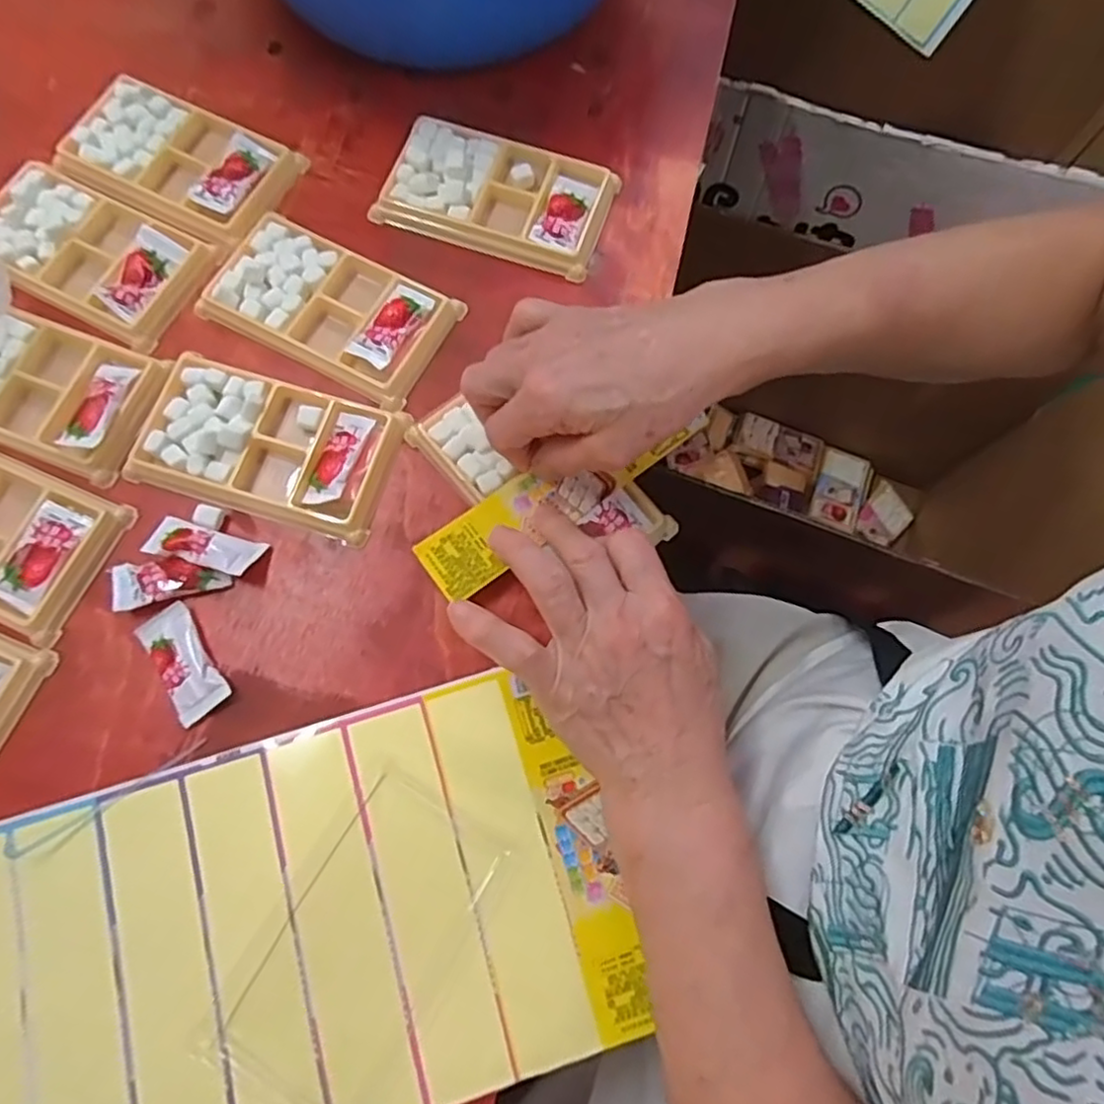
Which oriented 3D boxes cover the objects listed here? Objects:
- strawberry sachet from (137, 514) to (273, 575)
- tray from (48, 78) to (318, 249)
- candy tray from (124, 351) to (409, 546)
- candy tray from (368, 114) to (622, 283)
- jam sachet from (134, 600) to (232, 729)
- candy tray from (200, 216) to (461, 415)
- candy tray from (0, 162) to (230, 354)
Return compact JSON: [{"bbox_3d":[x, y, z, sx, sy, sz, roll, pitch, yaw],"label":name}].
[{"bbox_3d":[-0.181,-0.003,0.353,0.055,0.011,0.022,14,74,2],"label":"strawberry sachet"},{"bbox_3d":[-0.233,-0.244,0.420,0.134,0.014,0.079,25,75,5],"label":"tray"},{"bbox_3d":[-0.155,-0.060,0.367,0.135,0.014,0.078,17,74,3],"label":"candy tray"},{"bbox_3d":[-0.033,-0.221,0.415,0.132,0.016,0.075,18,74,3],"label":"candy tray"},{"bbox_3d":[-0.186,0.056,0.340,0.027,0.005,0.058,-33,78,-10],"label":"jam sachet"},{"bbox_3d":[-0.129,-0.143,0.392,0.133,0.014,0.074,27,75,6],"label":"candy tray"},{"bbox_3d":[-0.274,-0.180,0.399,0.127,0.014,0.077,27,75,6],"label":"candy tray"}]

